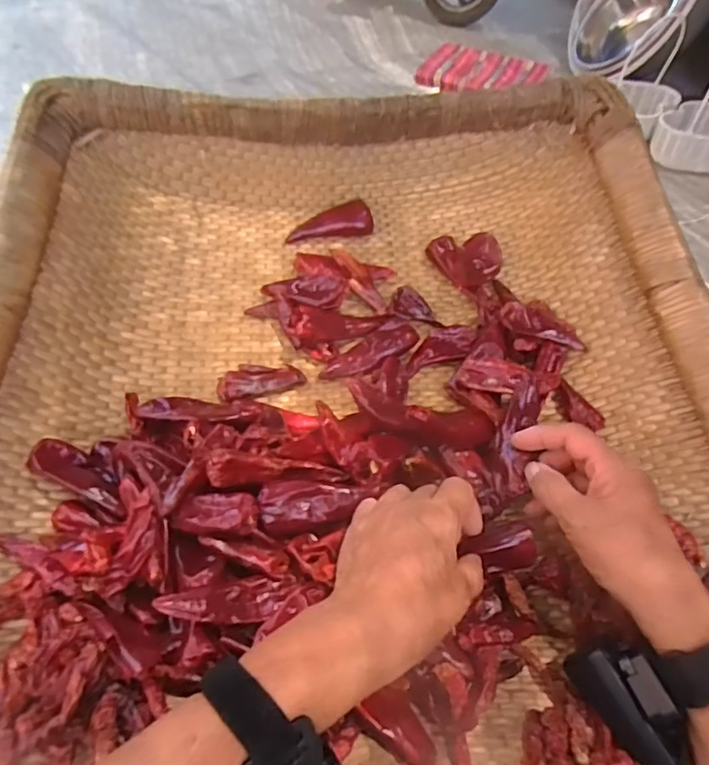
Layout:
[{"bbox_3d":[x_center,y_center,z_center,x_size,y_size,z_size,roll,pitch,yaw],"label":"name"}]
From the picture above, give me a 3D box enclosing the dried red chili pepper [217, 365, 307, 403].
[{"bbox_3d":[-0.082,-0.002,0.506,0.075,0.017,0.032,-7,51,-10],"label":"dried red chili pepper"}]

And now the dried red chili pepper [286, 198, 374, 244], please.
[{"bbox_3d":[-0.026,-0.169,0.599,0.087,0.024,0.034,-7,51,-10],"label":"dried red chili pepper"}]

